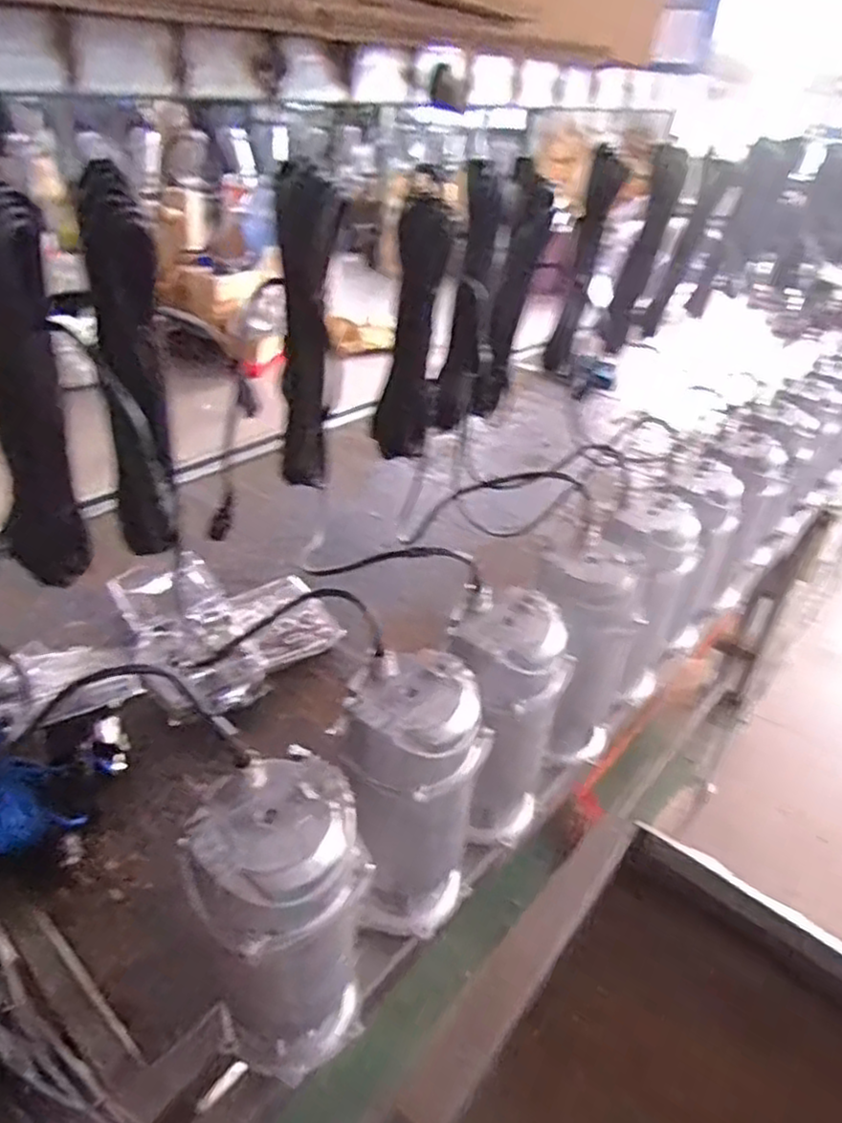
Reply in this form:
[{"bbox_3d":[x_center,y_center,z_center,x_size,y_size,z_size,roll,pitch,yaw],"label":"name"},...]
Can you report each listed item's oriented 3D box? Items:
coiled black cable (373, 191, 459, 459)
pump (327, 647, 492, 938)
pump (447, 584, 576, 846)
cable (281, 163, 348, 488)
[{"bbox_3d":[-0.008,-0.294,0.945,0.070,0.329,0.066,14,36,13],"label":"coiled black cable"},{"bbox_3d":[-0.008,0.242,0.721,0.133,0.287,0.117,-8,37,-16],"label":"pump"},{"bbox_3d":[0.083,0.184,0.813,0.129,0.284,0.114,-21,42,-31],"label":"pump"},{"bbox_3d":[-0.122,-0.237,0.792,0.076,0.337,0.043,-4,36,-11],"label":"cable"}]

